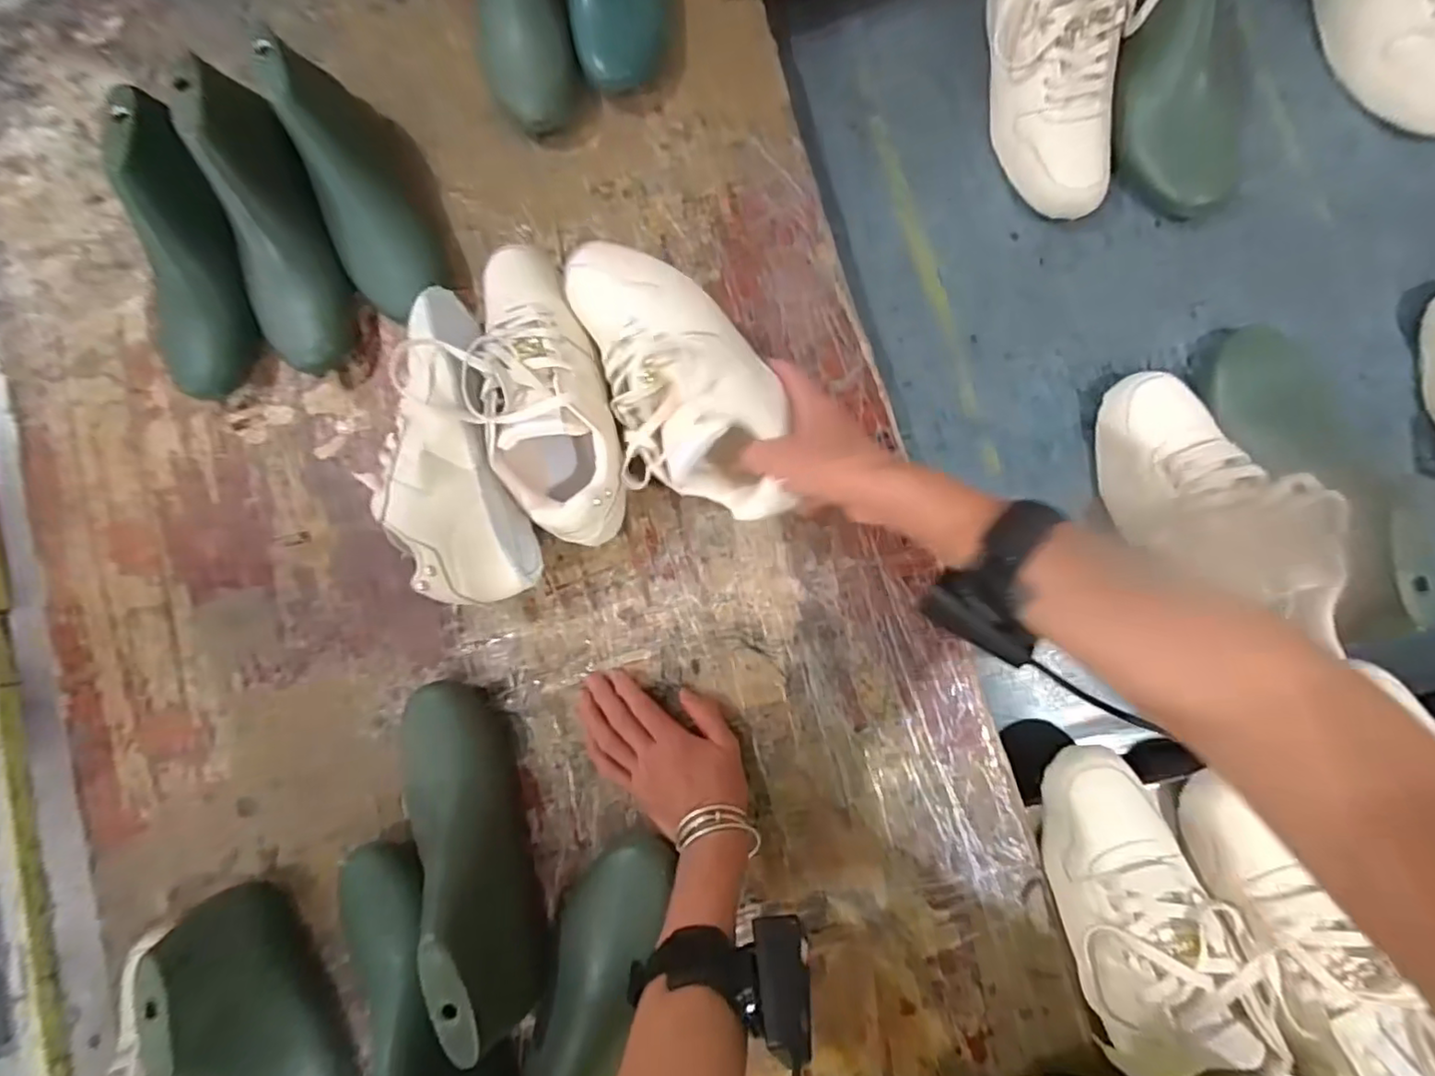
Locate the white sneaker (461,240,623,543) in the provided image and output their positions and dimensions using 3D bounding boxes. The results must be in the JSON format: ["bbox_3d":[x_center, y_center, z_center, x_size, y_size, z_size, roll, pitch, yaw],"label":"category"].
[{"bbox_3d":[-0.139,-0.121,0.489,0.095,0.095,0.254,-18,85,4],"label":"white sneaker"}]

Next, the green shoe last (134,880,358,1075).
[{"bbox_3d":[-0.363,0.409,0.481,0.075,0.098,0.250,-28,85,3],"label":"green shoe last"}]

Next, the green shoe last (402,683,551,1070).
[{"bbox_3d":[-0.198,0.245,0.469,0.072,0.104,0.250,-15,85,4],"label":"green shoe last"}]

